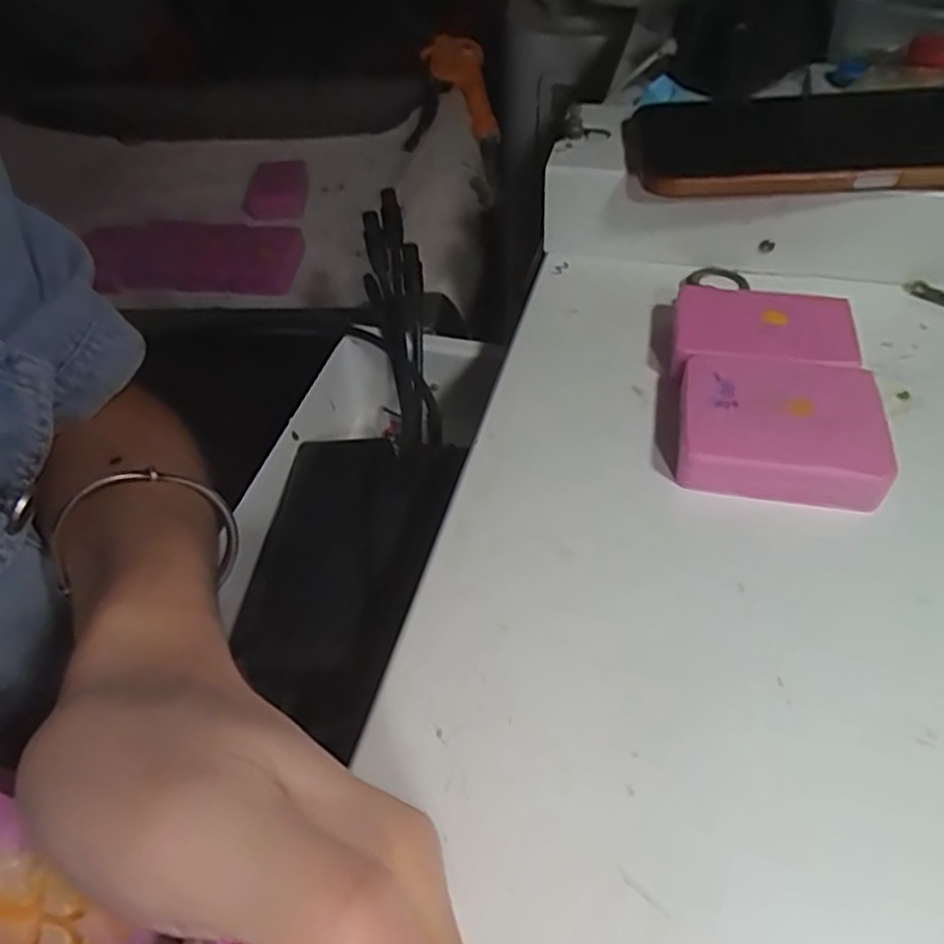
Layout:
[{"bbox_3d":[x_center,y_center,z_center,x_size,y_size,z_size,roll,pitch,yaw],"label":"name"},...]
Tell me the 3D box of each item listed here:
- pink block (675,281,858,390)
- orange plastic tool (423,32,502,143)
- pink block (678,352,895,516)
[{"bbox_3d":[0.117,-0.054,0.279,0.068,0.018,0.050,10,51,12],"label":"pink block"},{"bbox_3d":[-0.004,-0.362,0.639,0.046,0.028,0.141,-17,67,-11],"label":"orange plastic tool"},{"bbox_3d":[0.110,-0.017,0.246,0.067,0.021,0.055,10,51,11],"label":"pink block"}]

